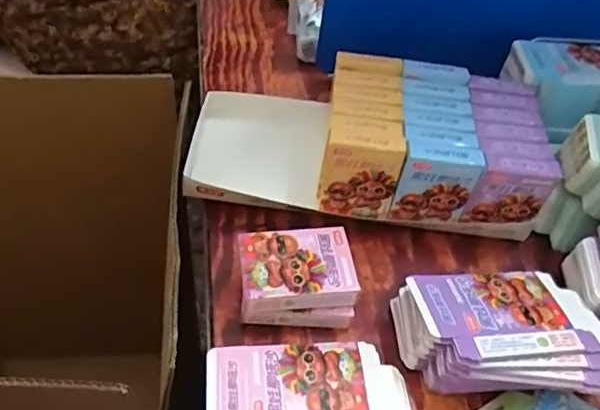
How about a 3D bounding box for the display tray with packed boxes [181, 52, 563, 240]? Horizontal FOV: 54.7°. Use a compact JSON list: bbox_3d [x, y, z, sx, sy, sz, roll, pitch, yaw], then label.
[{"bbox_3d":[0.061,-0.061,0.567,0.321,0.106,0.143,5,48,-2],"label":"display tray with packed boxes"}]

